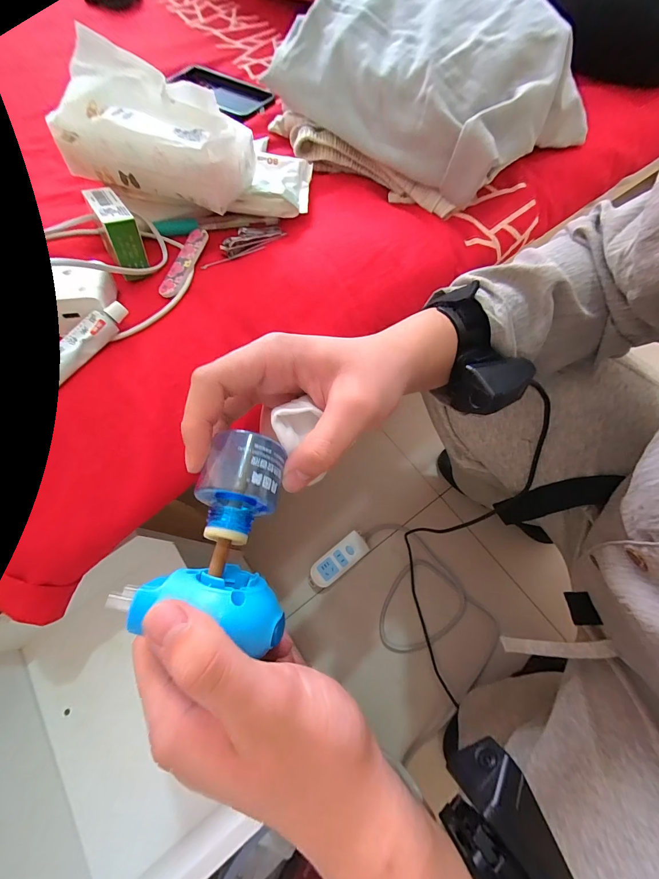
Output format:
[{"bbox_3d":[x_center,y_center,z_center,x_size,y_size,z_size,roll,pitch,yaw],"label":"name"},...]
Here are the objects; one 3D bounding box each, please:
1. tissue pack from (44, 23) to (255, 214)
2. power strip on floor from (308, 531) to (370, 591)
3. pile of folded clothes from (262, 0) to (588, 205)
[{"bbox_3d":[-0.157,-0.275,0.312,0.153,0.091,0.092,14,69,7],"label":"tissue pack"},{"bbox_3d":[0.017,0.246,0.678,0.137,0.027,0.051,-37,72,-12],"label":"power strip on floor"},{"bbox_3d":[0.109,-0.404,0.384,0.328,0.105,0.192,30,72,13],"label":"pile of folded clothes"}]

